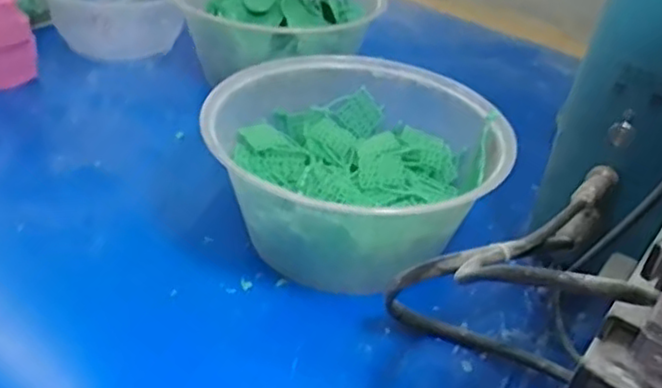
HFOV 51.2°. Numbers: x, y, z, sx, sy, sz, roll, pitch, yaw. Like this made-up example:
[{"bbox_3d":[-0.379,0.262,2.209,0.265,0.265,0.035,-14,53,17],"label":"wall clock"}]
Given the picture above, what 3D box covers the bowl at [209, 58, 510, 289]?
[{"bbox_3d":[0.018,-0.014,0.408,0.153,0.078,0.154,5,35,-3],"label":"bowl"}]

